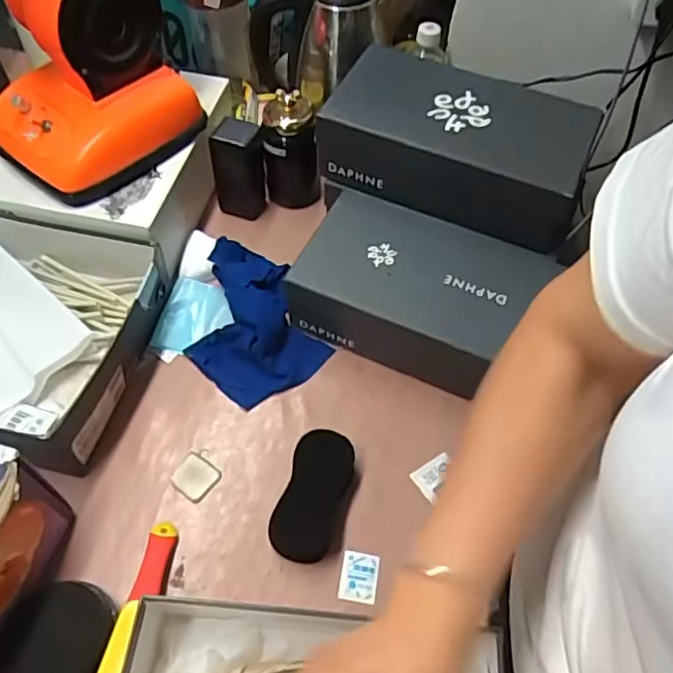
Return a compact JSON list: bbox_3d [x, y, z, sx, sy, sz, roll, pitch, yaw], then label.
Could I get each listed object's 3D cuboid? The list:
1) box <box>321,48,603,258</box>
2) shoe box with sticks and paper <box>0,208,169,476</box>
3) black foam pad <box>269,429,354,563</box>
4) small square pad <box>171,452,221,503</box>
[{"bbox_3d":[0.148,-0.235,0.717,0.297,0.102,0.178,23,59,12],"label":"box"},{"bbox_3d":[-0.399,-0.018,0.660,0.362,0.116,0.283,18,58,9],"label":"shoe box with sticks and paper"},{"bbox_3d":[-0.022,0.162,0.609,0.064,0.032,0.128,16,58,8],"label":"black foam pad"},{"bbox_3d":[-0.151,0.149,0.626,0.047,0.007,0.041,34,62,18],"label":"small square pad"}]

